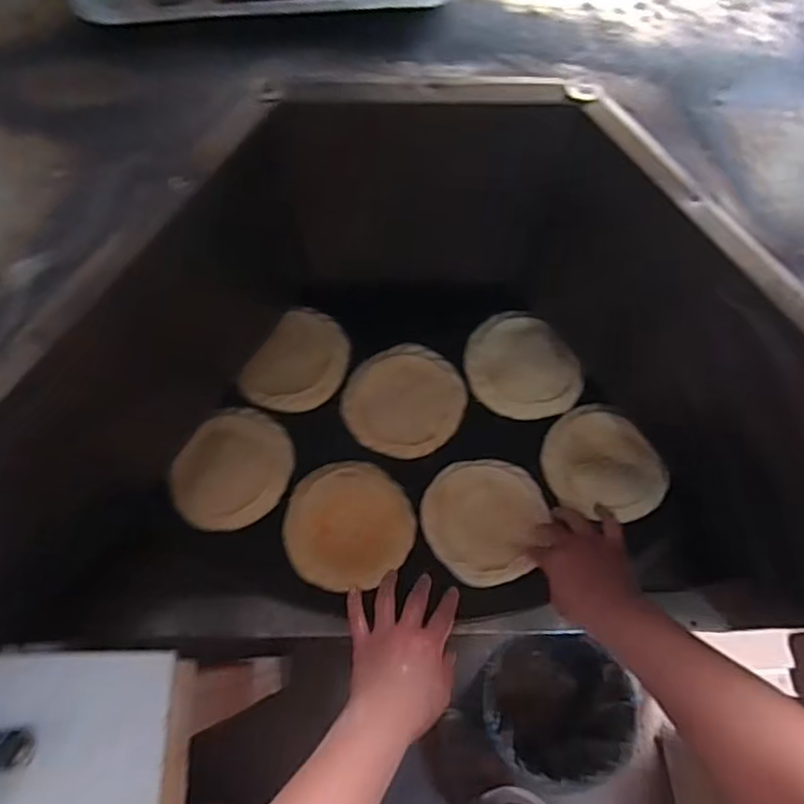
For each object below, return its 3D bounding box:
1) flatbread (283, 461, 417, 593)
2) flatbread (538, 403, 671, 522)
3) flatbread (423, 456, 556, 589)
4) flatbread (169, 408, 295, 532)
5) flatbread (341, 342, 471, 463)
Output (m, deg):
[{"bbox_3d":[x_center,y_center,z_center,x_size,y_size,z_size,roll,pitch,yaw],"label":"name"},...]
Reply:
[{"bbox_3d":[-0.055,0.128,0.652,0.130,0.022,0.126,6,69,0],"label":"flatbread"},{"bbox_3d":[0.214,0.067,0.678,0.110,0.042,0.136,-26,72,-11],"label":"flatbread"},{"bbox_3d":[0.091,0.125,0.668,0.129,0.018,0.131,1,69,-2],"label":"flatbread"},{"bbox_3d":[-0.175,0.066,0.650,0.109,0.036,0.134,20,71,6],"label":"flatbread"},{"bbox_3d":[0.002,-0.005,0.698,0.131,0.011,0.132,1,70,-1],"label":"flatbread"}]

